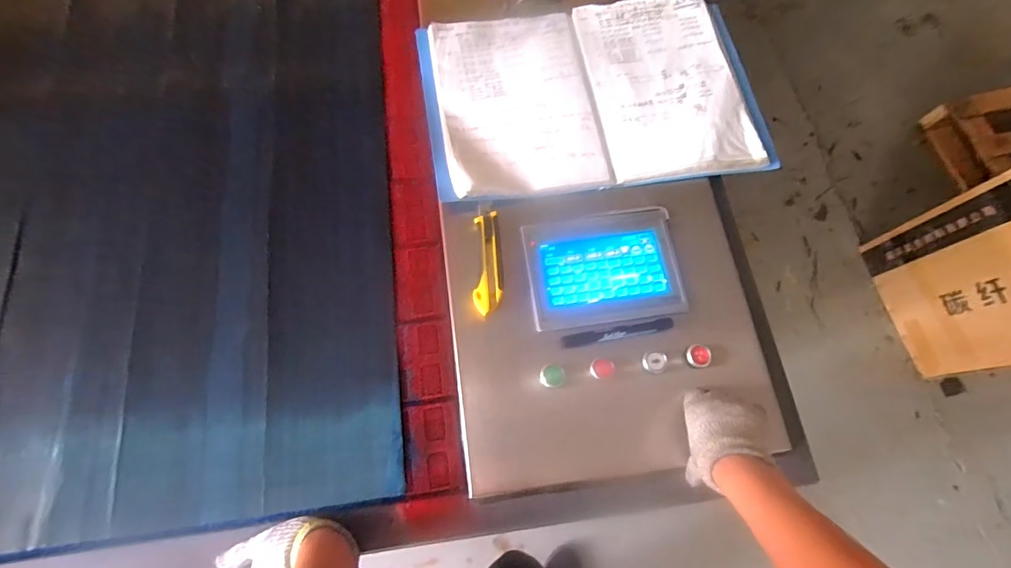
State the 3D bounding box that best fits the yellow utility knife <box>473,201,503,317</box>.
[{"bbox_3d":[-0.021,-0.035,0.569,0.036,0.019,0.153,0,70,-2],"label":"yellow utility knife"}]

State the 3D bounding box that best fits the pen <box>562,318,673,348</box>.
[{"bbox_3d":[0.135,0.059,0.539,0.131,0.020,0.016,-8,70,-4],"label":"pen"}]

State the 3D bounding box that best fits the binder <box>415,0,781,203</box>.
[{"bbox_3d":[0.127,-0.282,0.658,0.479,0.025,0.315,-8,70,-5],"label":"binder"}]

